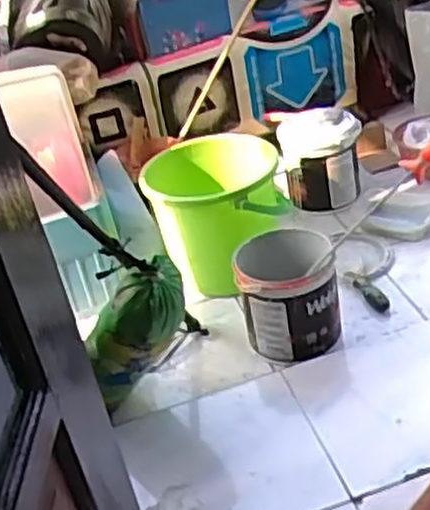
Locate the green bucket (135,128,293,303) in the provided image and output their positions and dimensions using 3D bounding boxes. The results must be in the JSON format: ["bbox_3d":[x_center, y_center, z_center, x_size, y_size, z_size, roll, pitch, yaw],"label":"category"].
[{"bbox_3d":[0.007,-0.082,1.562,0.270,0.220,0.260,-8,34,5],"label":"green bucket"}]

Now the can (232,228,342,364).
[{"bbox_3d":[0.126,0.063,1.340,0.166,0.143,0.170,-10,33,2],"label":"can"}]

